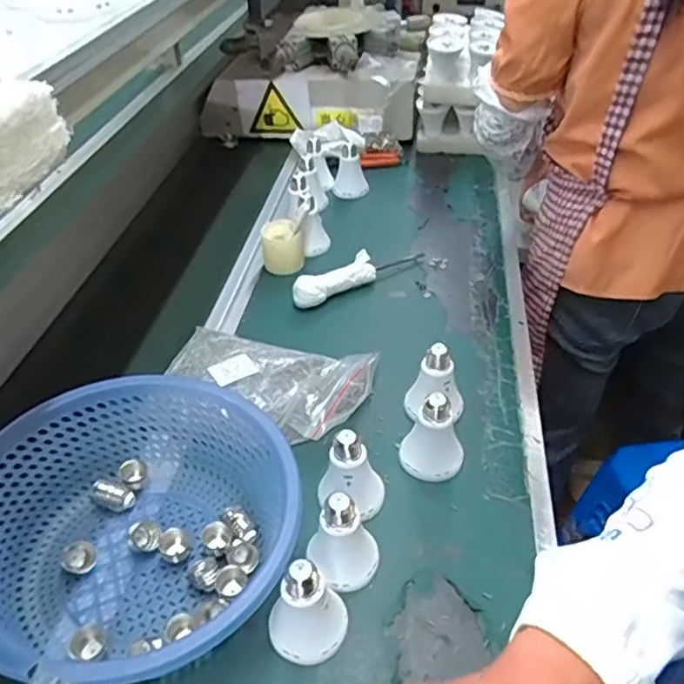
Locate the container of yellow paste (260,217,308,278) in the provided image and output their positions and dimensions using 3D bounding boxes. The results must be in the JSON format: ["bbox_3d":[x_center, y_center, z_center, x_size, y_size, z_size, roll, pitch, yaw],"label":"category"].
[{"bbox_3d":[-0.089,-0.143,0.930,0.062,0.066,0.054,-8,39,-6],"label":"container of yellow paste"}]

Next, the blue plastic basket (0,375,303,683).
[{"bbox_3d":[-0.174,0.164,0.527,0.264,0.118,0.260,-2,39,1],"label":"blue plastic basket"}]

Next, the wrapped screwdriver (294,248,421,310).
[{"bbox_3d":[0.029,-0.101,0.882,0.219,0.048,0.032,-26,44,-26],"label":"wrapped screwdriver"}]

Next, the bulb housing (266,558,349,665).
[{"bbox_3d":[-0.029,0.207,0.491,0.066,0.088,0.060,-10,40,-9],"label":"bulb housing"}]

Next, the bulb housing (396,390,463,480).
[{"bbox_3d":[0.091,0.091,0.619,0.064,0.089,0.053,5,40,10],"label":"bulb housing"}]

